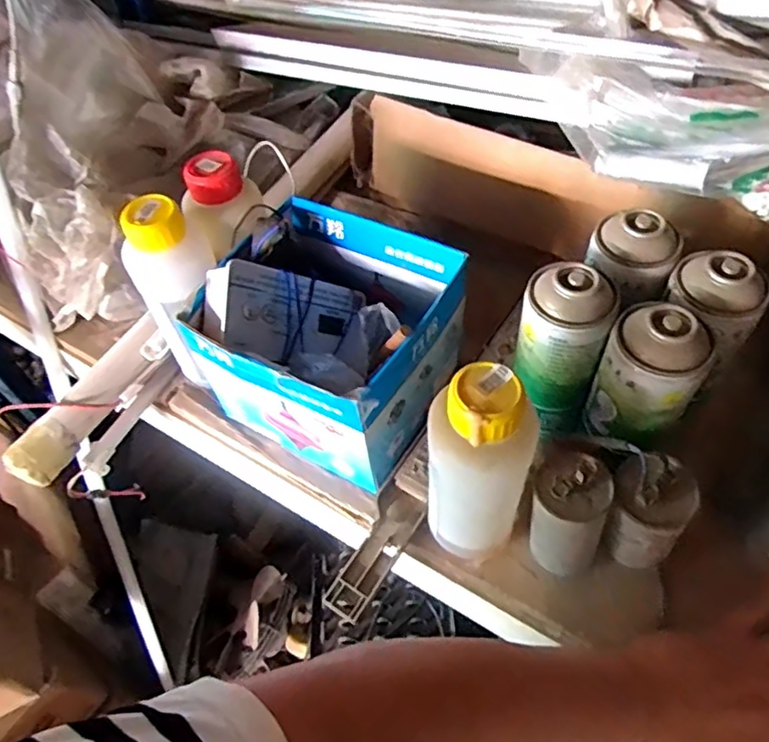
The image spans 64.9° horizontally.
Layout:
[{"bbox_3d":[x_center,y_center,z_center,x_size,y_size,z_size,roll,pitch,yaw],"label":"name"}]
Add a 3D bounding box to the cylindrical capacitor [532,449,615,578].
[{"bbox_3d":[0.131,0.103,0.433,0.057,0.113,0.051,10,56,12],"label":"cylindrical capacitor"}]

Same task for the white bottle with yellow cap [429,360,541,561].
[{"bbox_3d":[0.062,0.071,0.410,0.071,0.181,0.056,18,58,18],"label":"white bottle with yellow cap"}]

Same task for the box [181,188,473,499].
[{"bbox_3d":[-0.041,-0.028,0.518,0.175,0.141,0.176,26,60,22],"label":"box"}]

